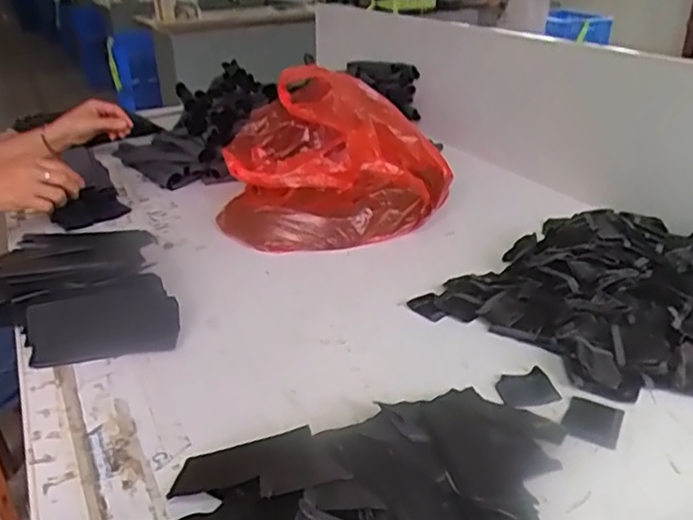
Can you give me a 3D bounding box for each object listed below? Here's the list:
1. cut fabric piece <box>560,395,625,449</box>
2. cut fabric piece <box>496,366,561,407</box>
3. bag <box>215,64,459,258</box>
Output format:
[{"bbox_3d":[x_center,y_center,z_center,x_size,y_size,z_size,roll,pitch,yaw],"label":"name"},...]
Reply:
[{"bbox_3d":[0.225,0.149,0.575,0.047,0.004,0.057,13,30,27],"label":"cut fabric piece"},{"bbox_3d":[0.175,0.126,0.612,0.053,0.004,0.046,-10,28,-6],"label":"cut fabric piece"},{"bbox_3d":[-0.022,-0.169,1.017,0.348,0.183,0.335,-2,27,-1],"label":"bag"}]

